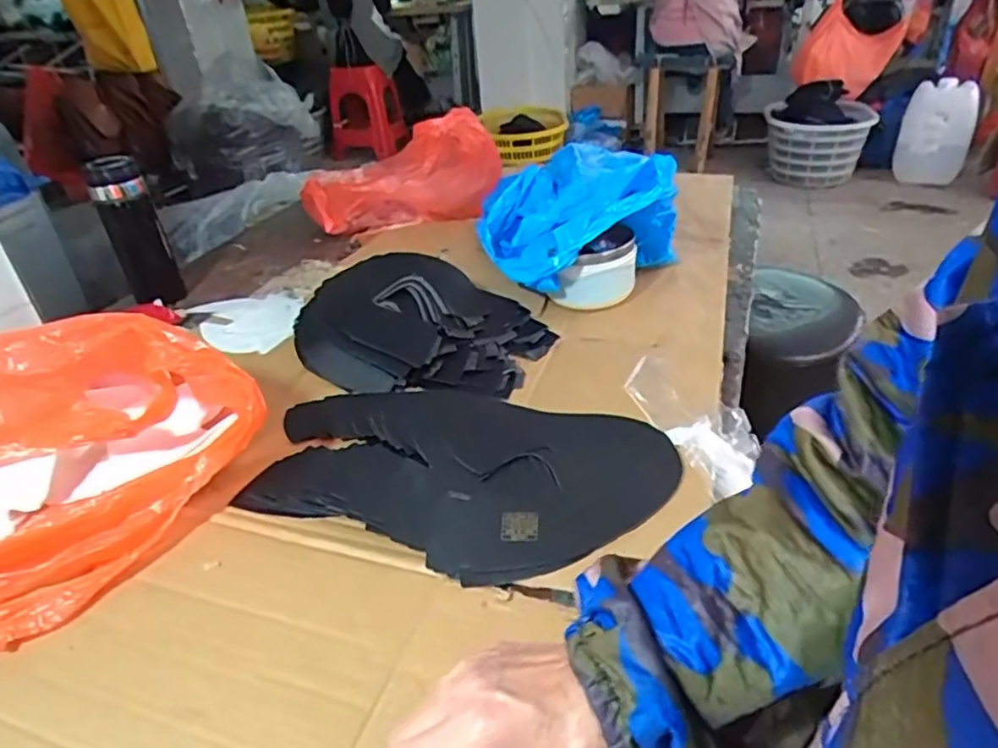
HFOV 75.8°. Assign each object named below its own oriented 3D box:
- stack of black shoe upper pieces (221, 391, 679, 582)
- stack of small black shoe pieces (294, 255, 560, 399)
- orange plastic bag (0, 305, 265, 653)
[{"bbox_3d":[-0.043,0.079,0.573,0.361,0.027,0.201,12,36,21],"label":"stack of black shoe upper pieces"},{"bbox_3d":[-0.106,-0.070,0.762,0.315,0.068,0.227,11,36,19],"label":"stack of small black shoe pieces"},{"bbox_3d":[-0.381,0.065,0.523,0.247,0.130,0.293,25,42,35],"label":"orange plastic bag"}]

